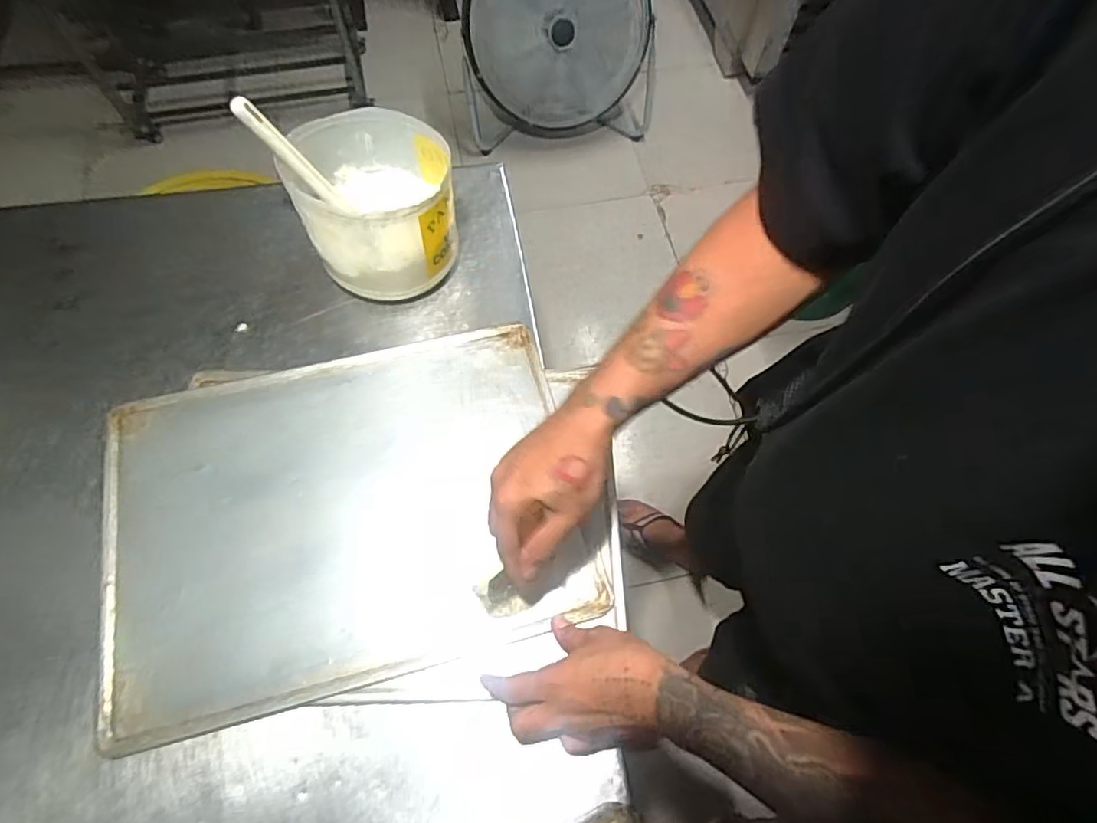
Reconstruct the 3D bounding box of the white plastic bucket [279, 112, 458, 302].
[{"bbox_3d":[-0.194,-0.235,0.650,0.164,0.132,0.165,1,65,-2],"label":"white plastic bucket"}]

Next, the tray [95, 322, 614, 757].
[{"bbox_3d":[-0.201,0.095,0.575,0.452,0.028,0.329,-13,66,-8],"label":"tray"}]

